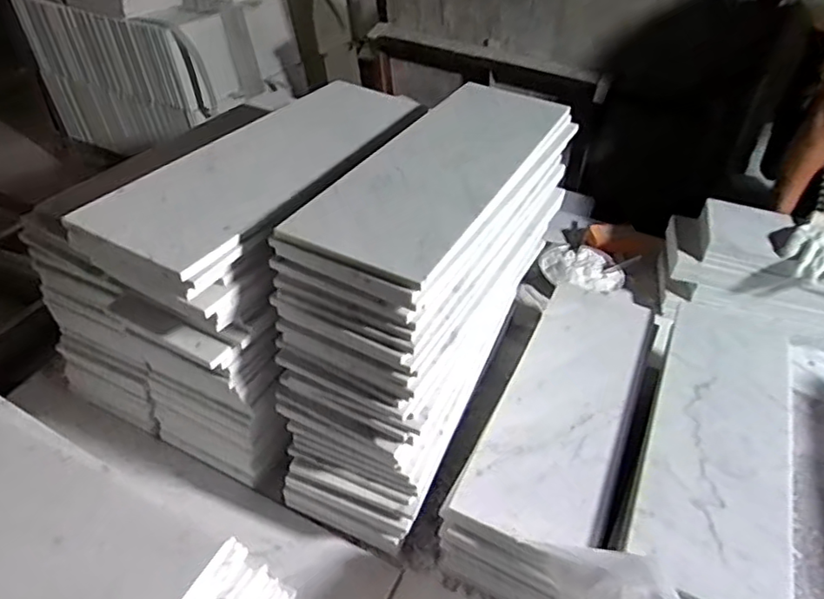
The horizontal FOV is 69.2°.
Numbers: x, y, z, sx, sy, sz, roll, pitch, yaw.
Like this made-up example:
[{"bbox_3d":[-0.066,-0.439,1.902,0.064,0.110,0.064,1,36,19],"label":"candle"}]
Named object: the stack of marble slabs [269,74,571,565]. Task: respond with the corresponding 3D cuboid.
[{"bbox_3d":[0.038,-0.030,0.771,0.166,0.335,0.509,19,43,19],"label":"stack of marble slabs"}]

